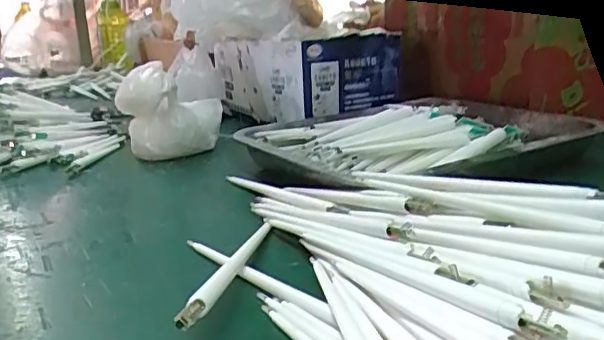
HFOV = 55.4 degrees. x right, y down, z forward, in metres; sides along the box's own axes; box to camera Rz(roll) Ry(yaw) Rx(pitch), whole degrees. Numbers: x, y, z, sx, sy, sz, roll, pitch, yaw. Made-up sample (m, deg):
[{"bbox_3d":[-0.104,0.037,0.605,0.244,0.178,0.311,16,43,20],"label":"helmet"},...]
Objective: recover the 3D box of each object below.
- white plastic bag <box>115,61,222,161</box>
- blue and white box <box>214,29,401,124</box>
[{"bbox_3d":[-0.159,-0.077,0.702,0.123,0.096,0.101,-6,17,-13],"label":"white plastic bag"},{"bbox_3d":[-0.006,-0.151,0.866,0.167,0.105,0.272,-13,20,-32],"label":"blue and white box"}]

